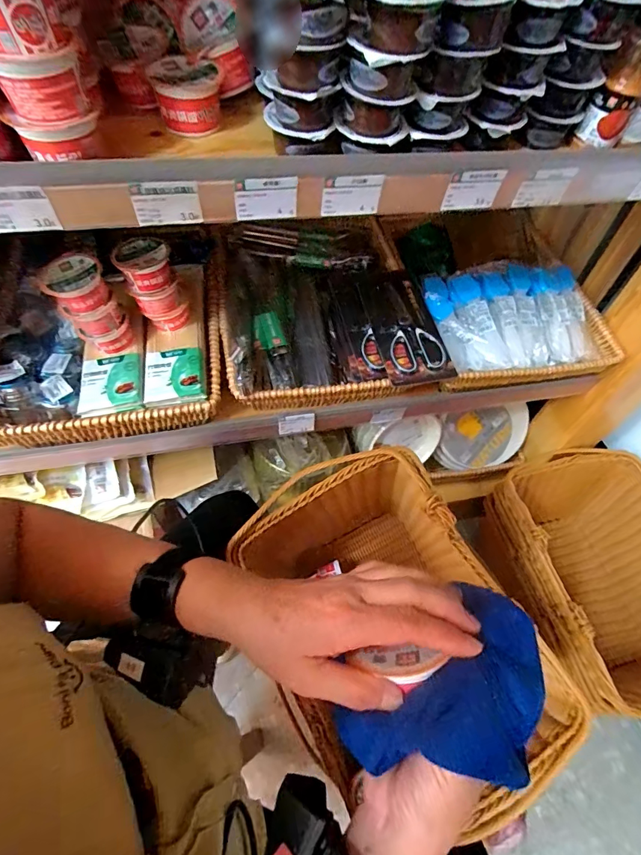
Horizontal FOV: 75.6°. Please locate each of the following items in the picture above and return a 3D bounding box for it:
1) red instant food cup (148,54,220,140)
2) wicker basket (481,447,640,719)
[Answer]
[{"bbox_3d":[-0.132,-0.331,0.413,0.065,0.048,0.071,-11,56,-12],"label":"red instant food cup"},{"bbox_3d":[0.595,0.337,0.903,0.341,0.268,0.515,-9,56,-10],"label":"wicker basket"}]

